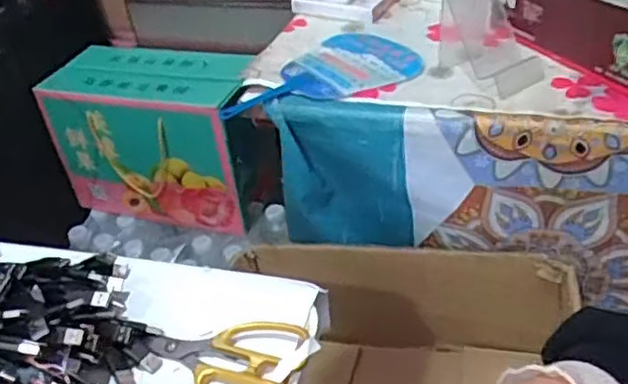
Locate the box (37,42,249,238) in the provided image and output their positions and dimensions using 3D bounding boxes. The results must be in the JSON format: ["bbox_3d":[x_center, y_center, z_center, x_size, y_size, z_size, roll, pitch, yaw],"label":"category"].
[{"bbox_3d":[-0.244,-0.093,1.090,0.322,0.240,0.170,9,41,20],"label":"box"}]

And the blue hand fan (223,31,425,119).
[{"bbox_3d":[0.004,-0.156,0.816,0.240,0.008,0.154,-13,39,-7],"label":"blue hand fan"}]

